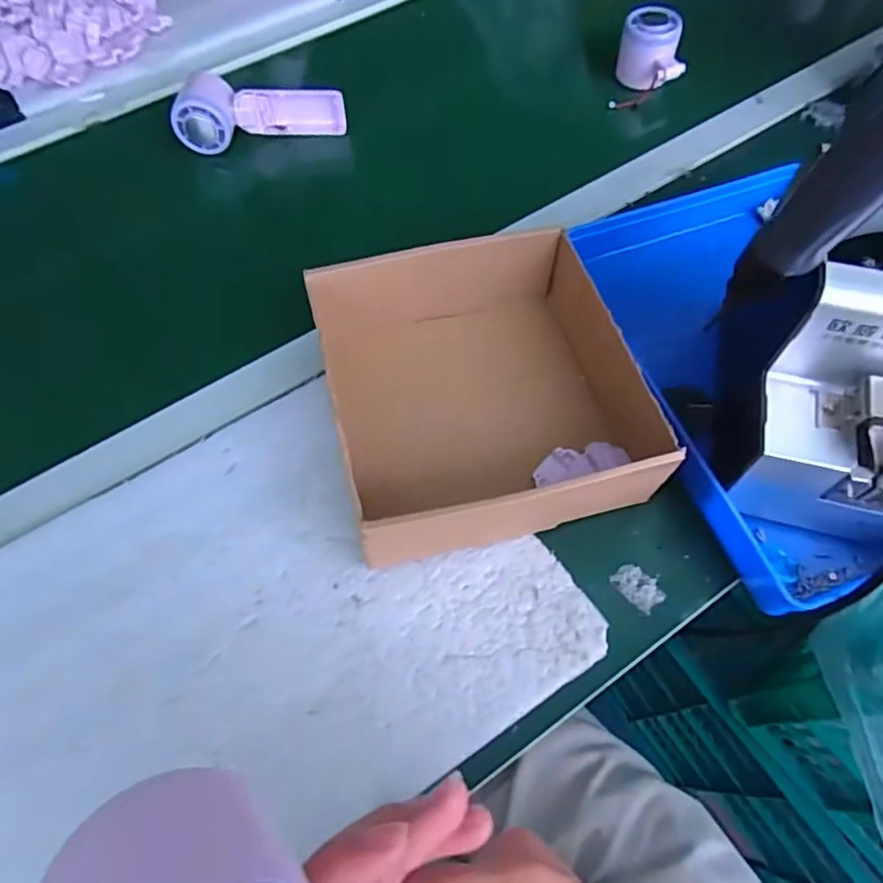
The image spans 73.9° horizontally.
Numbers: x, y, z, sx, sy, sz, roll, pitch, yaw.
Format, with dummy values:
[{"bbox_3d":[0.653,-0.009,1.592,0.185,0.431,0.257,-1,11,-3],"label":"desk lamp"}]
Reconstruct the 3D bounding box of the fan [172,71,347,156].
[{"bbox_3d":[-0.181,-0.332,0.590,0.162,0.050,0.051,-4,63,0],"label":"fan"}]

